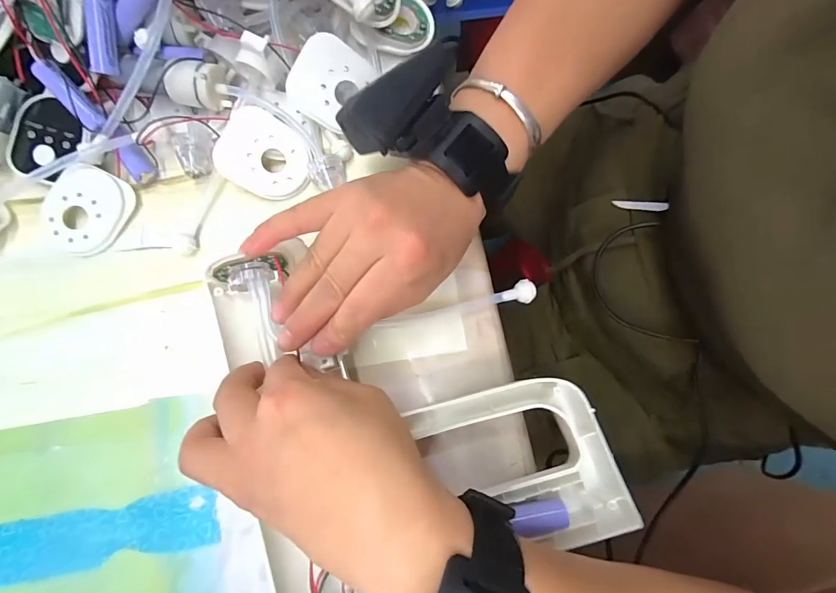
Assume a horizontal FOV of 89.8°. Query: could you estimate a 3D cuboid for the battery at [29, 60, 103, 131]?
[{"bbox_3d":[-0.217,-0.125,0.264,0.014,0.014,0.049,-44,99,-7],"label":"battery"}]

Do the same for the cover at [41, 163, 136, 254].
[{"bbox_3d":[-0.214,-0.055,0.268,0.045,0.015,0.055,19,81,6],"label":"cover"}]

